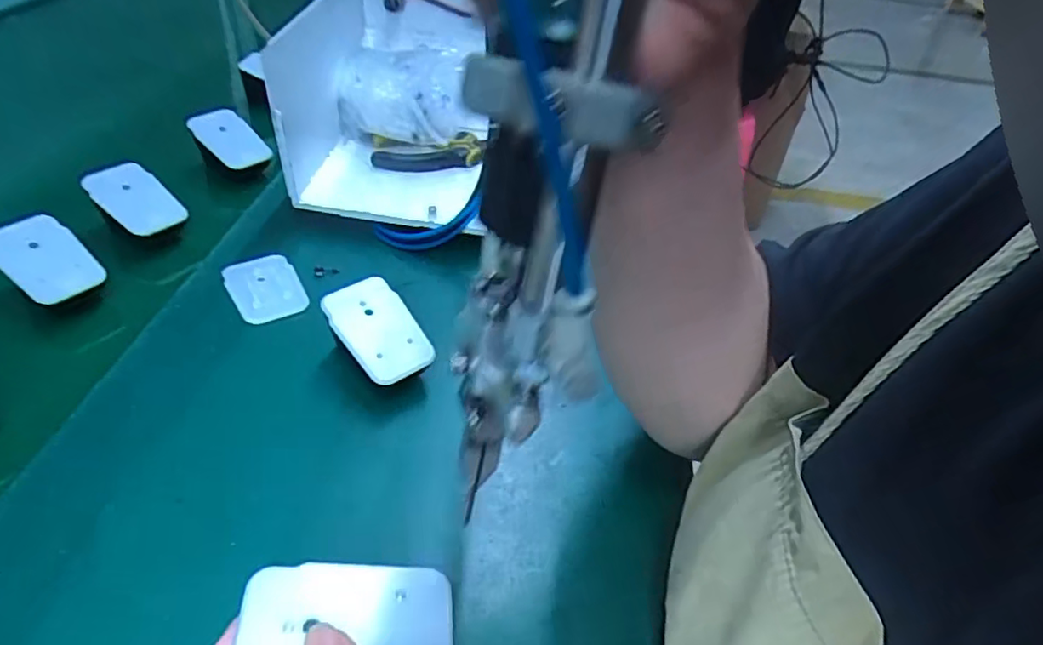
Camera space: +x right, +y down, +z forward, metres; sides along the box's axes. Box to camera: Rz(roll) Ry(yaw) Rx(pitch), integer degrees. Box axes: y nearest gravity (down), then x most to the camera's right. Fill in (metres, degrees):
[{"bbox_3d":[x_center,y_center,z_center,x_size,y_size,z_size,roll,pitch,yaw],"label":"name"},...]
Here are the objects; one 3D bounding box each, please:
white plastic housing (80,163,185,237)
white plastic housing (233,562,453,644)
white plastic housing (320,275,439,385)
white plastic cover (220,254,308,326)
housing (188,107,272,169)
[{"bbox_3d":[-0.297,-0.096,0.474,0.071,0.006,0.045,40,51,8],"label":"white plastic housing"},{"bbox_3d":[-0.058,0.103,0.208,0.068,0.009,0.044,-2,42,-10],"label":"white plastic housing"},{"bbox_3d":[-0.087,0.004,0.371,0.044,0.006,0.069,-26,71,-29],"label":"white plastic housing"},{"bbox_3d":[-0.182,-0.025,0.438,0.047,0.006,0.070,-20,48,-27],"label":"white plastic cover"},{"bbox_3d":[-0.263,-0.167,0.560,0.069,0.013,0.046,45,50,4],"label":"housing"}]

